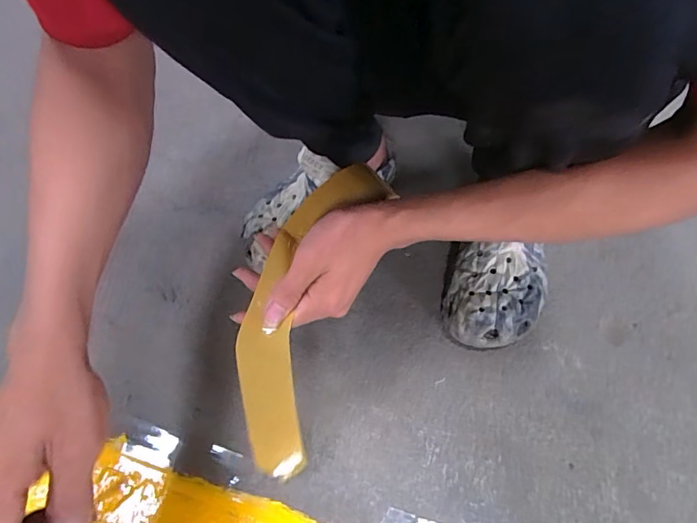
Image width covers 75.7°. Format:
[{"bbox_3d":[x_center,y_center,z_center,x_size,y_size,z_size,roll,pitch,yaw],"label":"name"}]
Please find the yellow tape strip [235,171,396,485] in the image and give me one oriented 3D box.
[{"bbox_3d":[-0.038,0.027,0.387,0.083,0.049,0.268,13,74,8],"label":"yellow tape strip"}]

